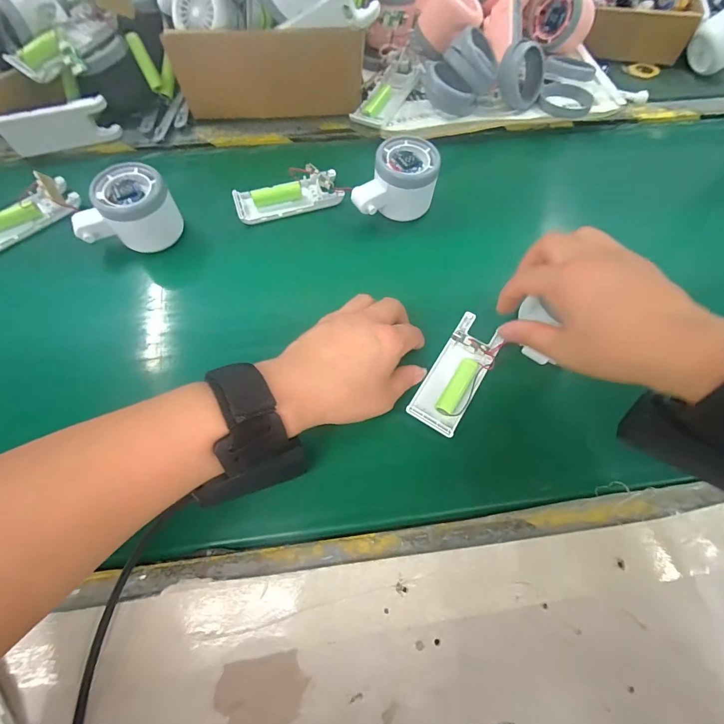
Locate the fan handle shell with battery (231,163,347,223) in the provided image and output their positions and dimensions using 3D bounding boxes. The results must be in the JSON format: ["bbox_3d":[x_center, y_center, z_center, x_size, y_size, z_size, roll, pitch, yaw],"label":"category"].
[{"bbox_3d":[-0.073,-0.167,0.366,0.101,0.022,0.037,-16,66,-9],"label":"fan handle shell with battery"}]

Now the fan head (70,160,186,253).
[{"bbox_3d":[-0.205,-0.128,0.331,0.057,0.055,0.076,36,69,14],"label":"fan head"}]

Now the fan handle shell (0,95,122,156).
[{"bbox_3d":[-0.304,-0.236,0.378,0.101,0.036,0.016,-16,66,-9],"label":"fan handle shell"}]

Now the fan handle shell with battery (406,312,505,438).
[{"bbox_3d":[0.077,0.009,0.298,0.039,0.015,0.102,28,68,13],"label":"fan handle shell with battery"}]

